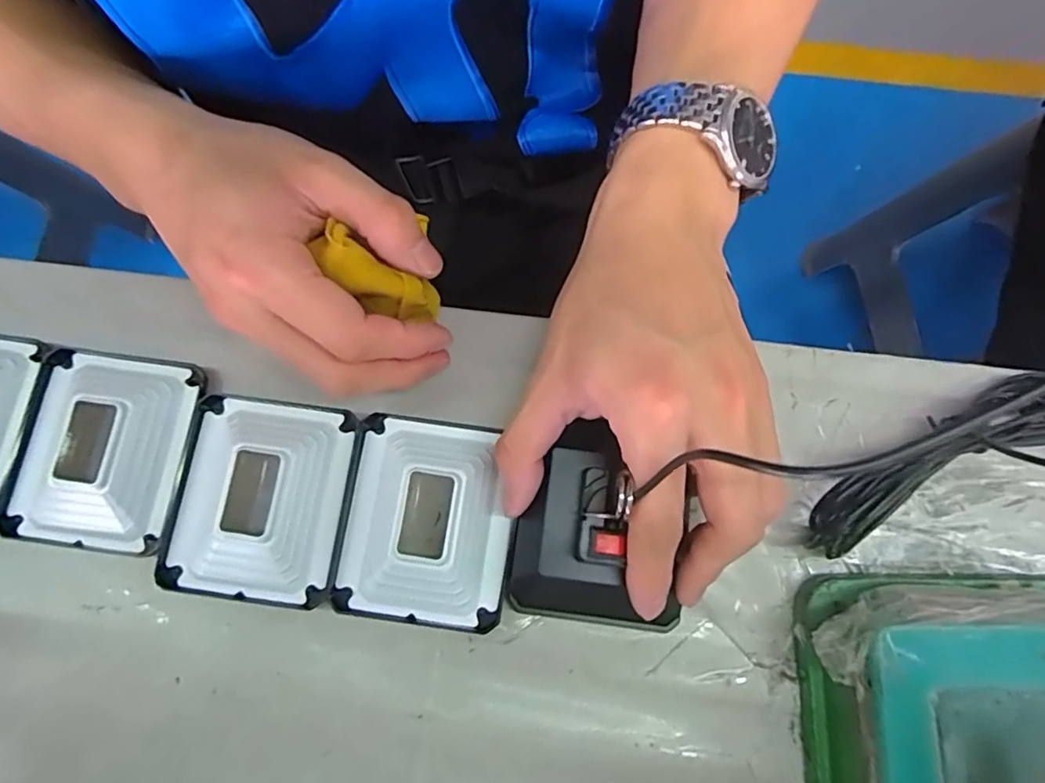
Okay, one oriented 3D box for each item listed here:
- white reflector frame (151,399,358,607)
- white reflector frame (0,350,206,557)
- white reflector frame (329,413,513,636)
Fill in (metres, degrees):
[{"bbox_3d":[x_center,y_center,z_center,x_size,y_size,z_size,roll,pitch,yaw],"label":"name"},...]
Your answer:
[{"bbox_3d":[-0.109,0.043,0.237,0.069,0.017,0.079,8,77,2],"label":"white reflector frame"},{"bbox_3d":[-0.175,0.023,0.241,0.067,0.015,0.079,8,77,2],"label":"white reflector frame"},{"bbox_3d":[-0.039,0.052,0.236,0.068,0.016,0.081,7,77,2],"label":"white reflector frame"}]

